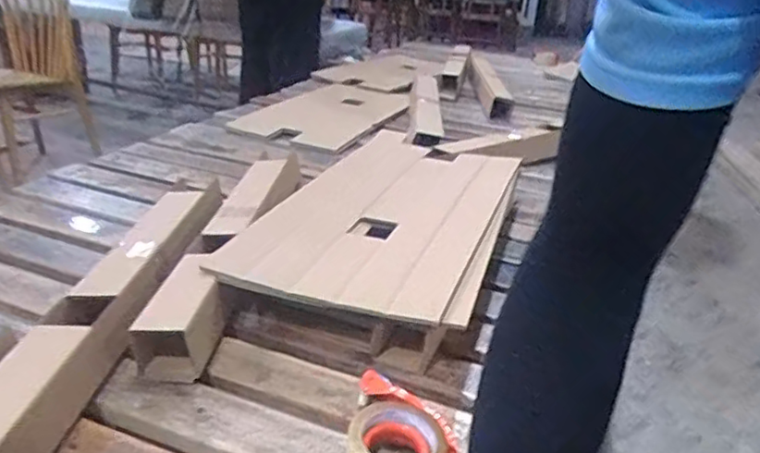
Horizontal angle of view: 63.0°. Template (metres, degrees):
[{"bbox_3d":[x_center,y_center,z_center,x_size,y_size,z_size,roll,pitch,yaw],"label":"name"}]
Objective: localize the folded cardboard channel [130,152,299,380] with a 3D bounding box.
[{"bbox_3d":[-0.238,0.019,1.042,0.083,0.100,0.645,7,25,2],"label":"folded cardboard channel"}]

